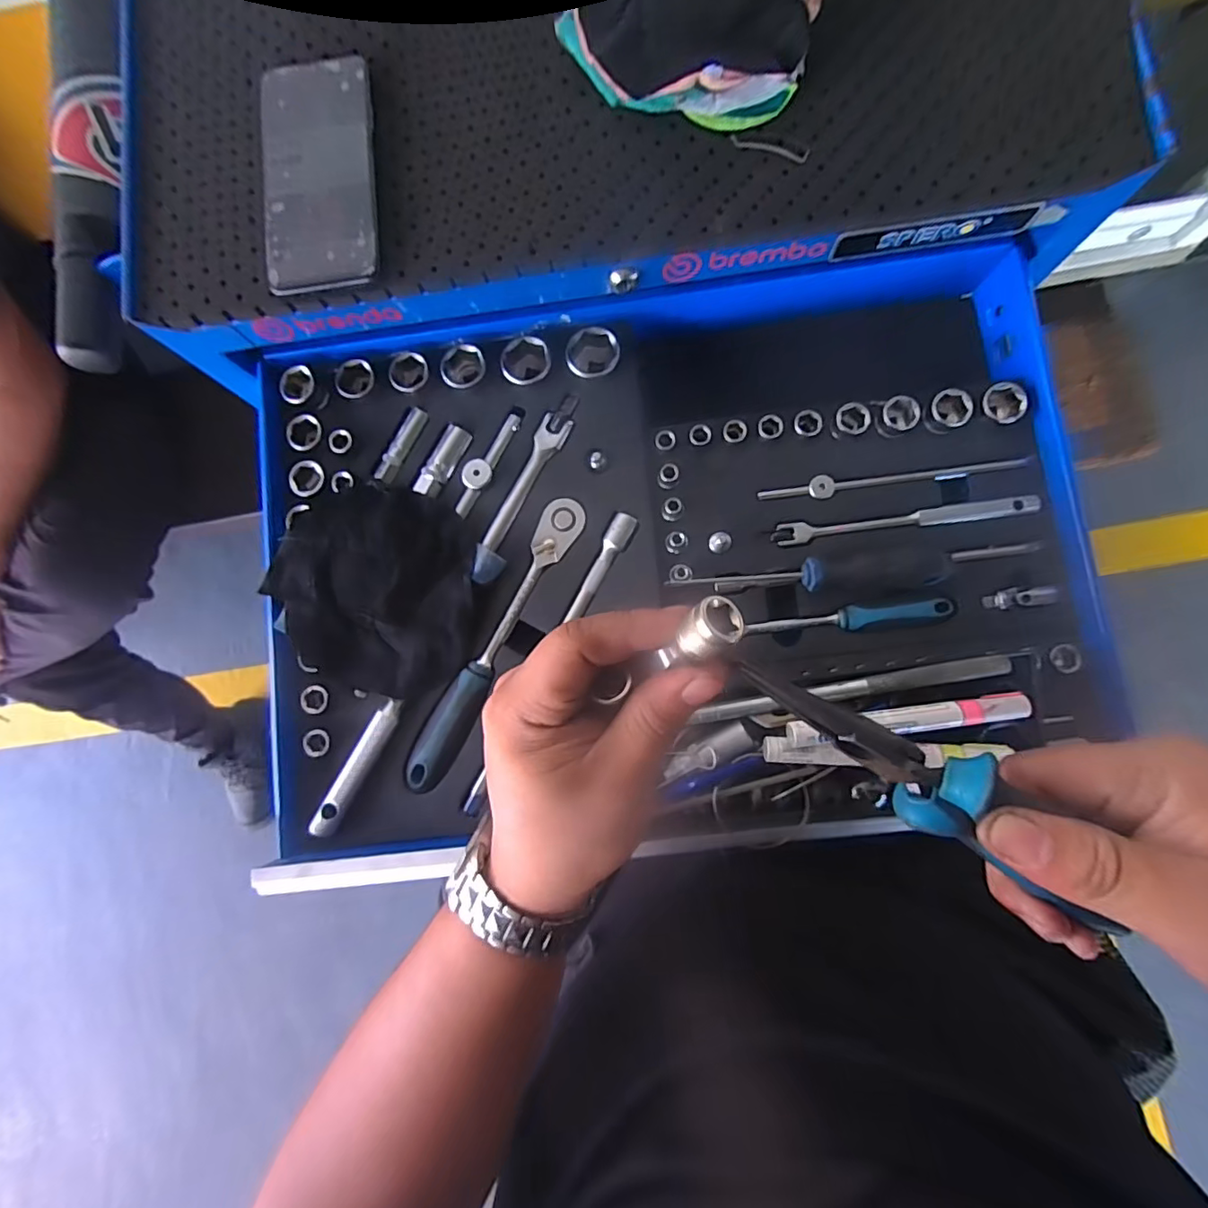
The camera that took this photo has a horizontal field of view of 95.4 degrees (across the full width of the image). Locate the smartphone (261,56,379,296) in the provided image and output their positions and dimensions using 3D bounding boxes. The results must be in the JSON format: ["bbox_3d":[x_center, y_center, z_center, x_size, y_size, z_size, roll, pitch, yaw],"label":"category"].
[{"bbox_3d":[-0.191,-0.291,0.369,0.075,0.008,0.163,-6,86,2],"label":"smartphone"}]

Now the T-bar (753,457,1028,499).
[{"bbox_3d":[0.214,-0.094,0.410,0.193,0.014,0.017,-7,86,2],"label":"T-bar"}]

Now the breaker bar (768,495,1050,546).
[{"bbox_3d":[0.220,-0.062,0.405,0.186,0.016,0.016,-7,86,2],"label":"breaker bar"}]

